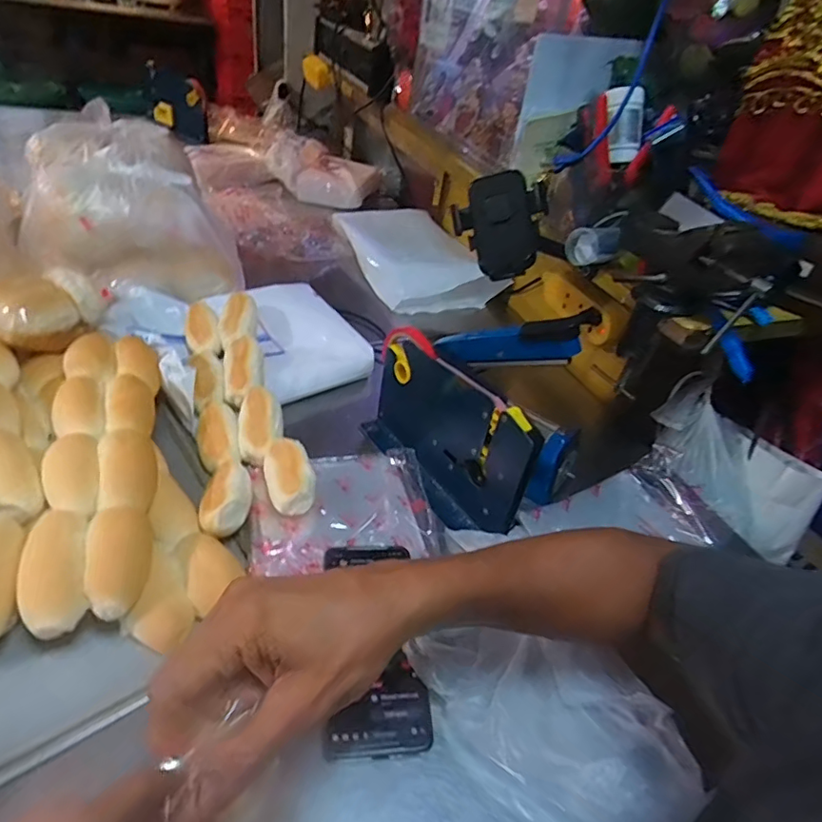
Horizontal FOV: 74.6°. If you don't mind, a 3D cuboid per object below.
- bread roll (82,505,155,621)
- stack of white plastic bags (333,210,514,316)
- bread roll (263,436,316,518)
[{"bbox_3d":[-0.236,0.117,0.419,0.040,0.047,0.084,-26,48,24],"label":"bread roll"},{"bbox_3d":[0.005,-0.282,0.990,0.203,0.066,0.325,-11,44,-26],"label":"stack of white plastic bags"},{"bbox_3d":[-0.121,0.068,0.534,0.044,0.038,0.078,-10,43,-25],"label":"bread roll"}]

